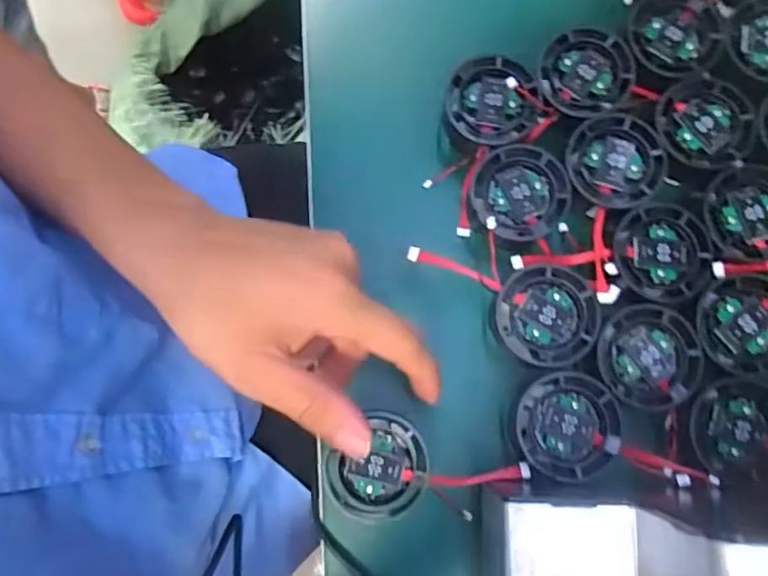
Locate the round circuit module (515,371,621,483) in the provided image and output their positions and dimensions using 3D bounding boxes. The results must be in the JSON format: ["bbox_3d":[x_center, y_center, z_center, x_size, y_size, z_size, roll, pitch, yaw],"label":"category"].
[{"bbox_3d":[0.093,0.070,0.303,0.047,0.014,0.051,0,80,0],"label":"round circuit module"}]

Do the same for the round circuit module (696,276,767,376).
[{"bbox_3d":[0.187,0.019,0.309,0.053,0.008,0.049,0,80,0],"label":"round circuit module"}]

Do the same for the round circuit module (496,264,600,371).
[{"bbox_3d":[0.086,0.015,0.314,0.049,0.014,0.050,0,80,0],"label":"round circuit module"}]

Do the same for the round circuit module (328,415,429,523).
[{"bbox_3d":[-0.002,0.091,0.299,0.051,0.006,0.045,-42,83,-7],"label":"round circuit module"}]

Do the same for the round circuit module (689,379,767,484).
[{"bbox_3d":[0.180,0.072,0.299,0.051,0.005,0.048,5,80,0],"label":"round circuit module"}]

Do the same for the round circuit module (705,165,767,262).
[{"bbox_3d":[0.200,-0.040,0.320,0.050,0.008,0.048,0,80,0],"label":"round circuit module"}]

